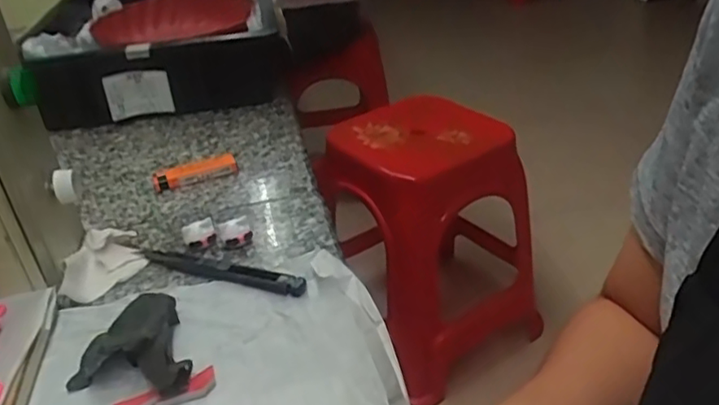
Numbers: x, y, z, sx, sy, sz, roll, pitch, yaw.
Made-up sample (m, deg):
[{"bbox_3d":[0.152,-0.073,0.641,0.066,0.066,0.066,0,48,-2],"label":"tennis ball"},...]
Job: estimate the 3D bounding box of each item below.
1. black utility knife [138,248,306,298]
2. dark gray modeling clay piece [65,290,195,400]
[{"bbox_3d":[-0.104,0.050,0.467,0.141,0.007,0.018,8,35,22],"label":"black utility knife"},{"bbox_3d":[-0.142,0.091,0.386,0.069,0.029,0.076,-17,33,-17],"label":"dark gray modeling clay piece"}]

